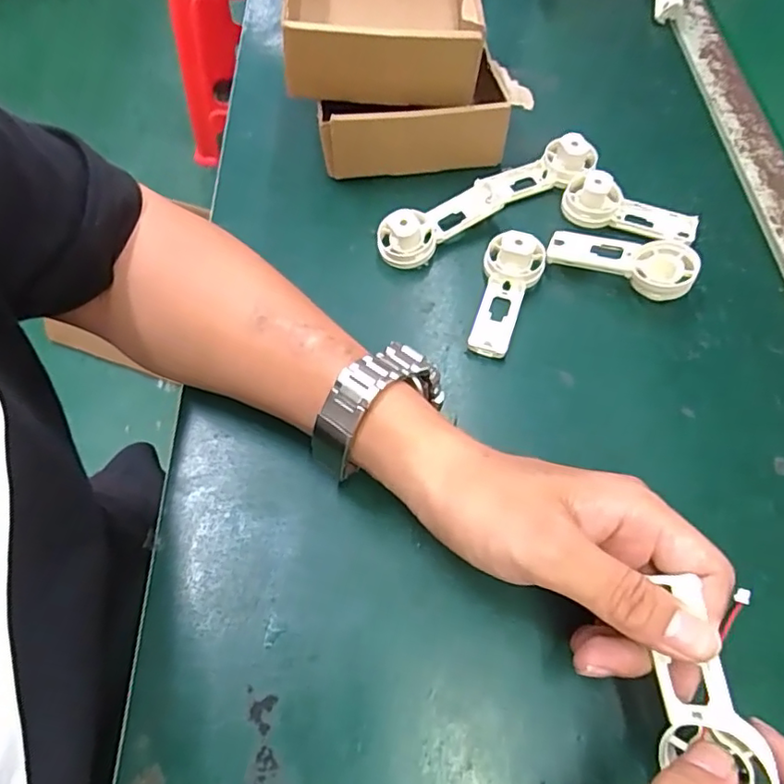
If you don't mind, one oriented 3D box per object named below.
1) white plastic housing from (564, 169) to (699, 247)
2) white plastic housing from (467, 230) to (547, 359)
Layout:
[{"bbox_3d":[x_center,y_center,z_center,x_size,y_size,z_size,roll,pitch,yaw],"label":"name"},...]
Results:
[{"bbox_3d":[0.168,-0.127,0.415,0.093,0.028,0.033,21,63,12],"label":"white plastic housing"},{"bbox_3d":[0.075,-0.062,0.378,0.038,0.029,0.084,12,61,7],"label":"white plastic housing"}]

